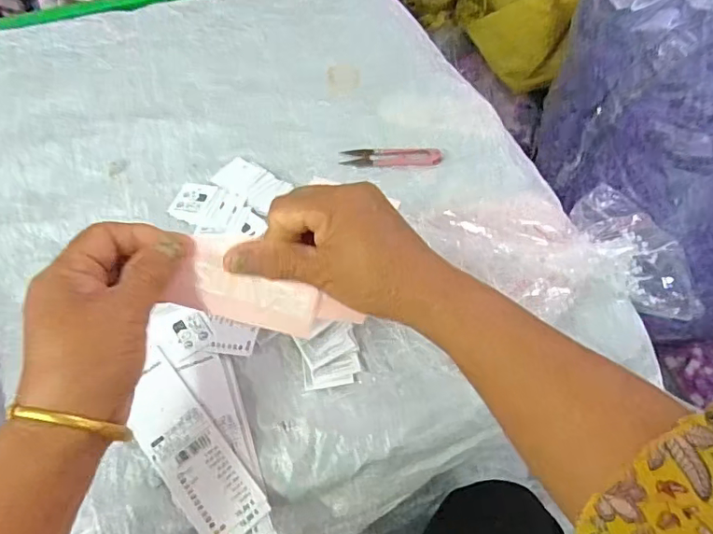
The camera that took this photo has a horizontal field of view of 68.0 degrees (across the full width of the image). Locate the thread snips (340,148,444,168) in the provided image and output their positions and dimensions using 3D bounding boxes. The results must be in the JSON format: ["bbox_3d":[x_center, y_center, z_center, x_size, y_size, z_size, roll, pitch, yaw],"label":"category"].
[{"bbox_3d":[0.037,-0.117,0.559,0.103,0.013,0.026,5,55,2],"label":"thread snips"}]

